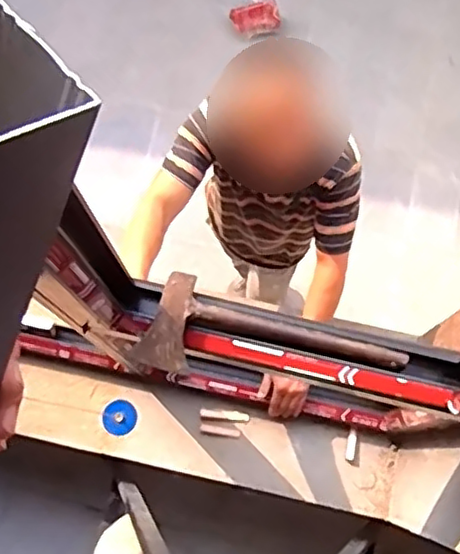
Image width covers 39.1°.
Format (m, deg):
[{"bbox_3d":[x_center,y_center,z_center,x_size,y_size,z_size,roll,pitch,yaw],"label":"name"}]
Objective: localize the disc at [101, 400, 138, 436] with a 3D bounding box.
[{"bbox_3d":[-0.141,0.179,0.824,0.043,0.013,0.044,0,90,-20],"label":"disc"}]

